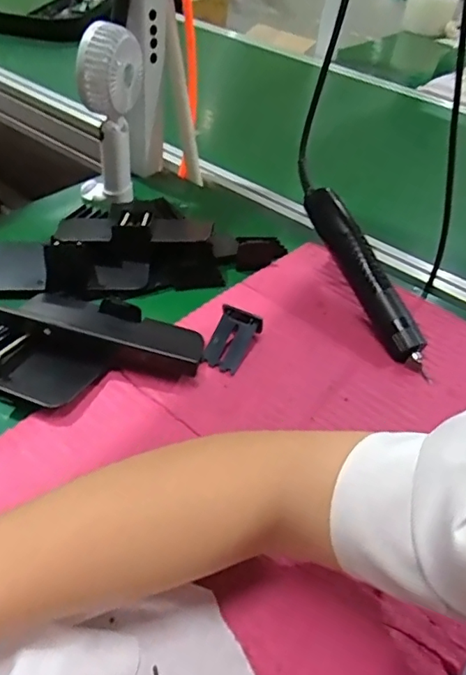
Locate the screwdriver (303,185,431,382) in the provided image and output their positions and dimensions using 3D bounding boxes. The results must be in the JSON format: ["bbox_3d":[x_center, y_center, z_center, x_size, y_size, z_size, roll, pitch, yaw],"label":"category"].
[{"bbox_3d":[0.128,-0.064,0.522,0.030,0.028,0.214,-16,67,-21],"label":"screwdriver"}]

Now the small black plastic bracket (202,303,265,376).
[{"bbox_3d":[-0.001,0.002,0.471,0.039,0.029,0.055,17,43,10],"label":"small black plastic bracket"}]

